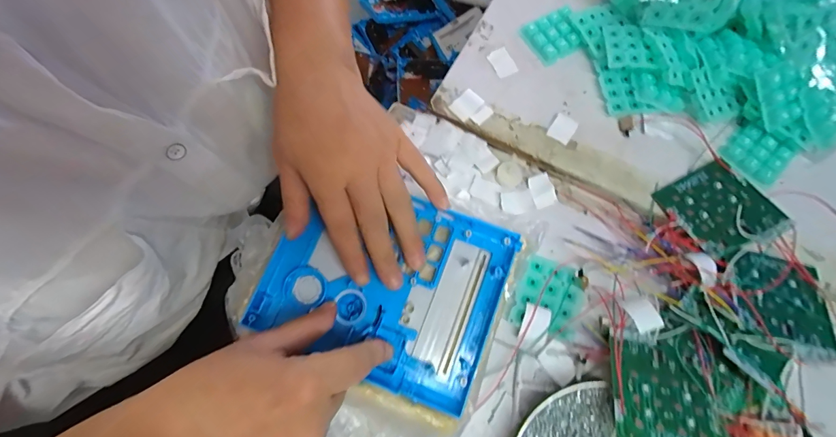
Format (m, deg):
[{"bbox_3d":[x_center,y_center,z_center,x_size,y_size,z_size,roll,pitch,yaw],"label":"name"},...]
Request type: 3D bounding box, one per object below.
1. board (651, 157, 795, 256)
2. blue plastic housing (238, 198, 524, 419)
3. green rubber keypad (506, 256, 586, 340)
[{"bbox_3d":[0.241,-0.008,0.307,0.071,0.004,0.070,-23,61,-6],"label":"board"},{"bbox_3d":[-0.024,0.046,0.281,0.163,0.019,0.130,22,75,8],"label":"blue plastic housing"},{"bbox_3d":[0.103,0.064,0.302,0.047,0.007,0.059,22,74,8],"label":"green rubber keypad"}]

